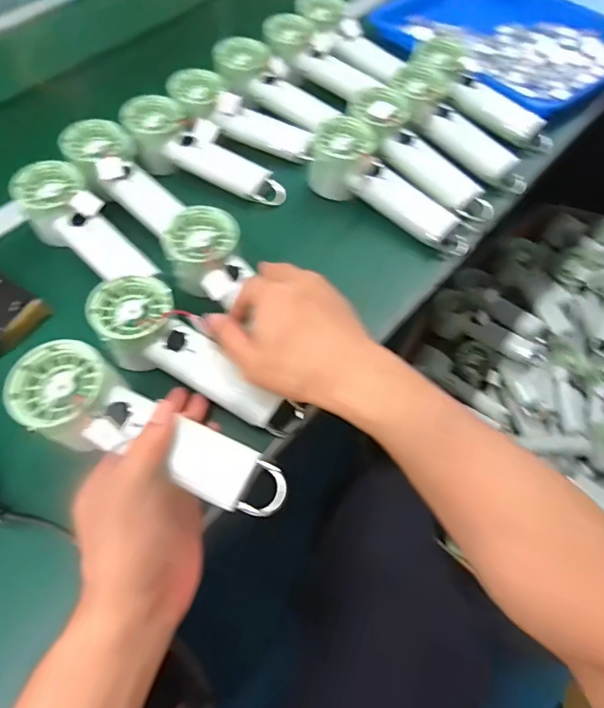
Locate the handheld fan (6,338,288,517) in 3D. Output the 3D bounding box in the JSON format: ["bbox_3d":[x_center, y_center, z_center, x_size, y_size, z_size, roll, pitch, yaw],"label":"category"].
[{"bbox_3d":[-0.106,0.054,0.330,0.199,0.040,0.063,24,62,10],"label":"handheld fan"}]

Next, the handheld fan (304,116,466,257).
[{"bbox_3d":[0.093,-0.173,0.511,0.196,0.063,0.069,39,66,6],"label":"handheld fan"}]

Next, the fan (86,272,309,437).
[{"bbox_3d":[-0.092,0.004,0.409,0.187,0.040,0.064,34,65,3],"label":"fan"}]

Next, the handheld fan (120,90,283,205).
[{"bbox_3d":[-0.110,-0.224,0.548,0.197,0.043,0.073,31,63,3],"label":"handheld fan"}]

